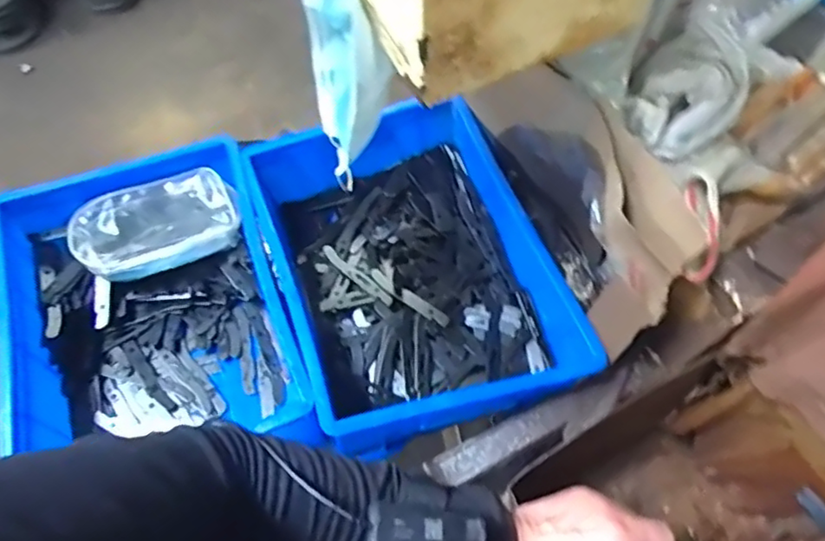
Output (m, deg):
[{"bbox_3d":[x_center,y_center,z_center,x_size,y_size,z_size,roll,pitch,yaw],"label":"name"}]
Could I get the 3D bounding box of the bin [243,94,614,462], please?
[{"bbox_3d":[-0.001,-0.009,0.743,0.309,0.133,0.417,-18,64,-8],"label":"bin"}]

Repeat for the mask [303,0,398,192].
[{"bbox_3d":[-0.053,-0.165,0.521,0.064,0.153,0.095,-12,64,-5],"label":"mask"}]

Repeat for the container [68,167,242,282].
[{"bbox_3d":[-0.324,-0.060,0.765,0.196,0.050,0.110,-24,65,-11],"label":"container"}]

